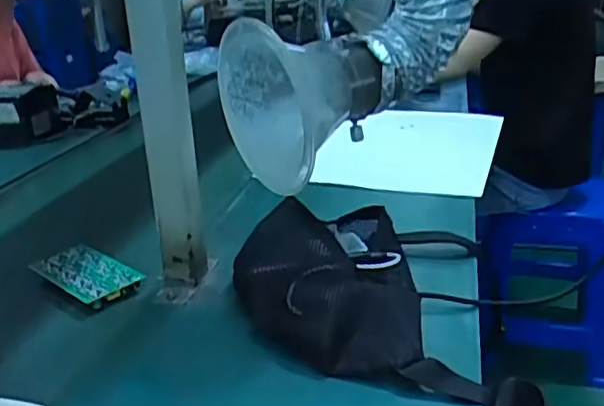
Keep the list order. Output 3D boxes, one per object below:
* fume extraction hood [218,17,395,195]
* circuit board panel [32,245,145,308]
[{"bbox_3d":[0.002,-0.101,0.651,0.128,0.147,0.142,-13,24,-26],"label":"fume extraction hood"},{"bbox_3d":[-0.241,0.079,0.725,0.131,0.014,0.067,16,27,38],"label":"circuit board panel"}]

